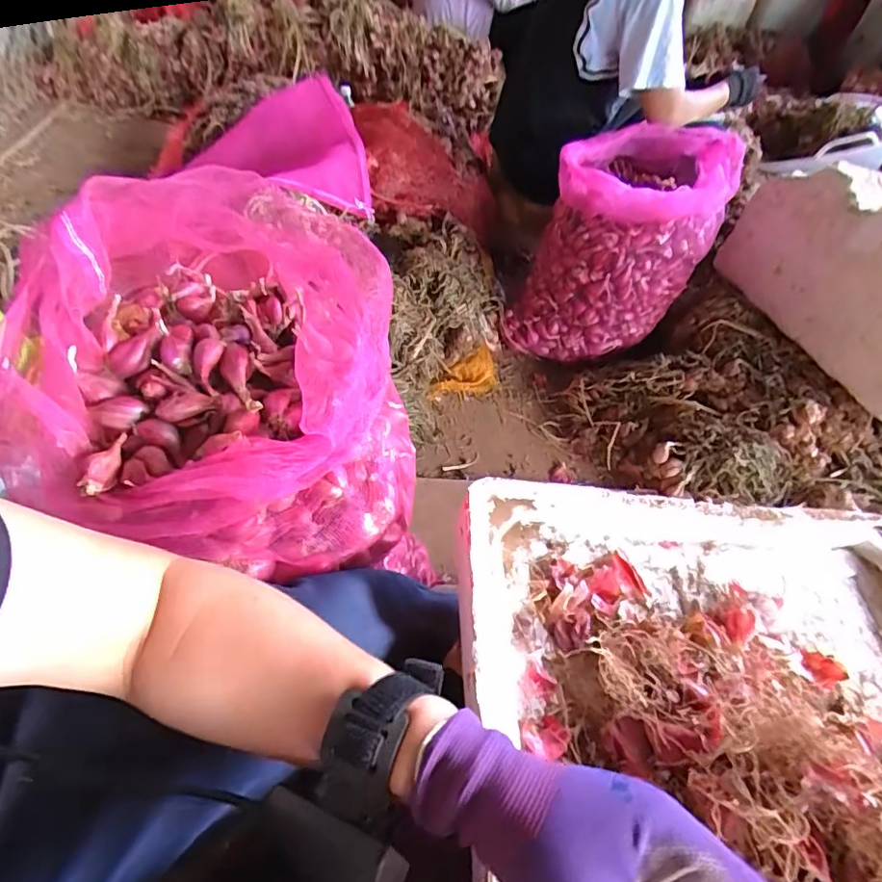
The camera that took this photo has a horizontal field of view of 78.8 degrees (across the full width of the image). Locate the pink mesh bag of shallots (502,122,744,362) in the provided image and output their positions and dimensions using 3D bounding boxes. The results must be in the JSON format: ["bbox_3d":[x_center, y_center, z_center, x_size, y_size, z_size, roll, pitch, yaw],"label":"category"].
[{"bbox_3d":[0.407,-0.438,1.246,0.356,0.417,0.391,24,50,12],"label":"pink mesh bag of shallots"}]

